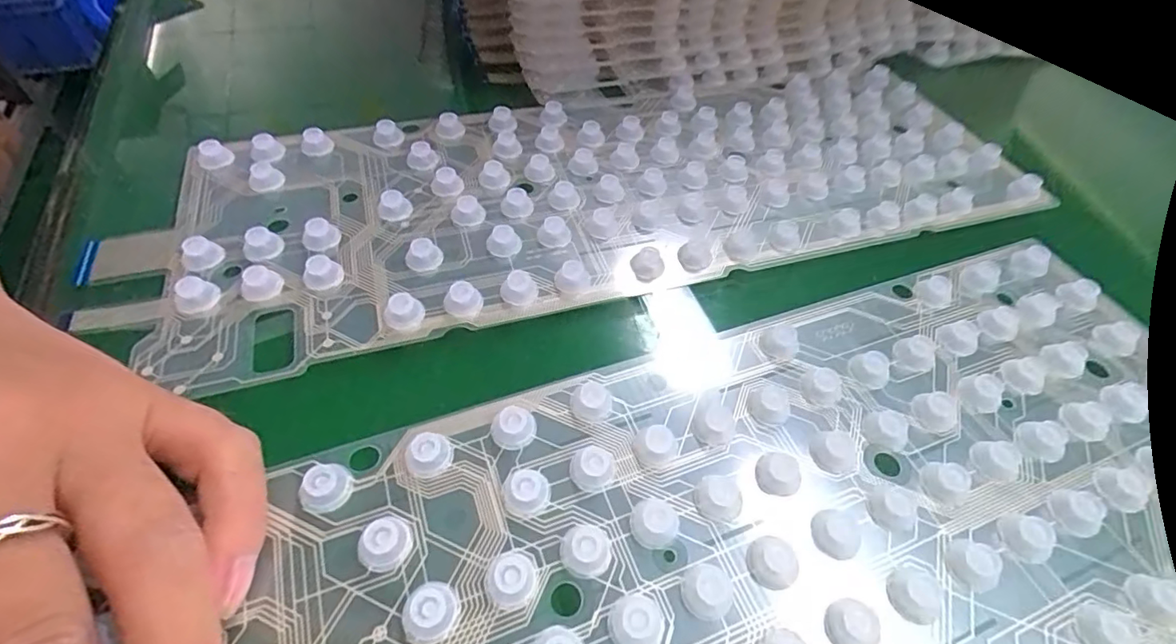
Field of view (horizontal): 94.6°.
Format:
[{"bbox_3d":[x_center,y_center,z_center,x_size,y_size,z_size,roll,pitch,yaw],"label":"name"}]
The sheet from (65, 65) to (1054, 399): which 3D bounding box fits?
[{"bbox_3d":[0.008,-0.057,0.213,0.346,0.007,0.111,-12,54,-14],"label":"sheet"}]

